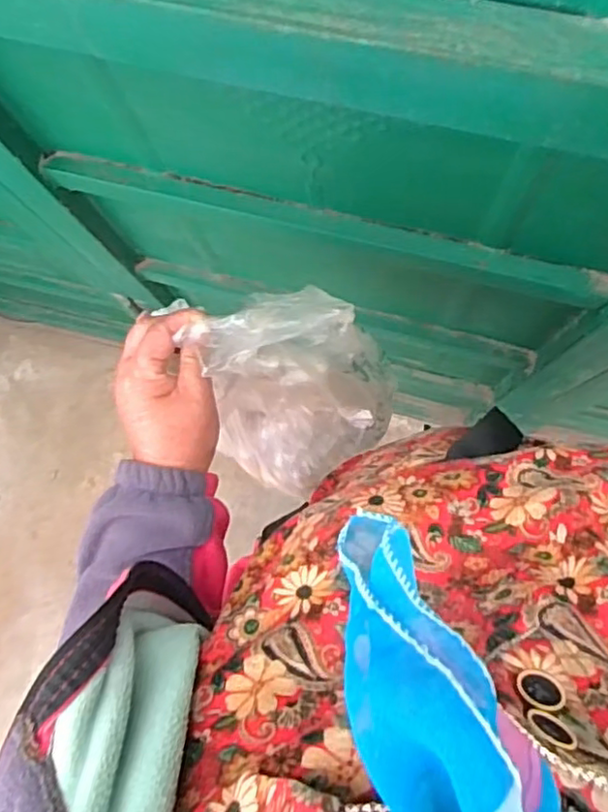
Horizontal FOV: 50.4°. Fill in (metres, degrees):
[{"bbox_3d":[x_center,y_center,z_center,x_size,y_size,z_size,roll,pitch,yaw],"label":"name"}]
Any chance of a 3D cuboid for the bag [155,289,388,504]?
[{"bbox_3d":[-0.002,-0.005,0.538,0.142,0.235,0.141,8,82,6],"label":"bag"}]

